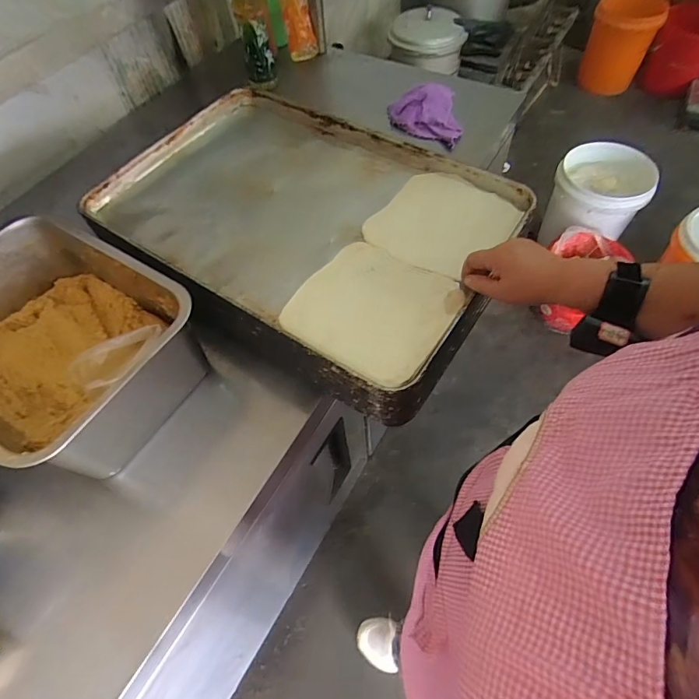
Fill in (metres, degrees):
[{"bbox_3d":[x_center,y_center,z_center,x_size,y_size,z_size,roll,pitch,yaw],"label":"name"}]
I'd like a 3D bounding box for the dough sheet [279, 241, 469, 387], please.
[{"bbox_3d":[0.030,-0.057,0.570,0.191,0.011,0.189,29,64,19],"label":"dough sheet"}]

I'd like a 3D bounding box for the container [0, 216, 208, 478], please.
[{"bbox_3d":[-0.387,-0.006,0.586,0.347,0.140,0.262,26,64,18],"label":"container"}]

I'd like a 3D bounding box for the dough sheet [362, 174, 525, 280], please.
[{"bbox_3d":[0.141,-0.193,0.654,0.177,0.014,0.196,32,65,20],"label":"dough sheet"}]

